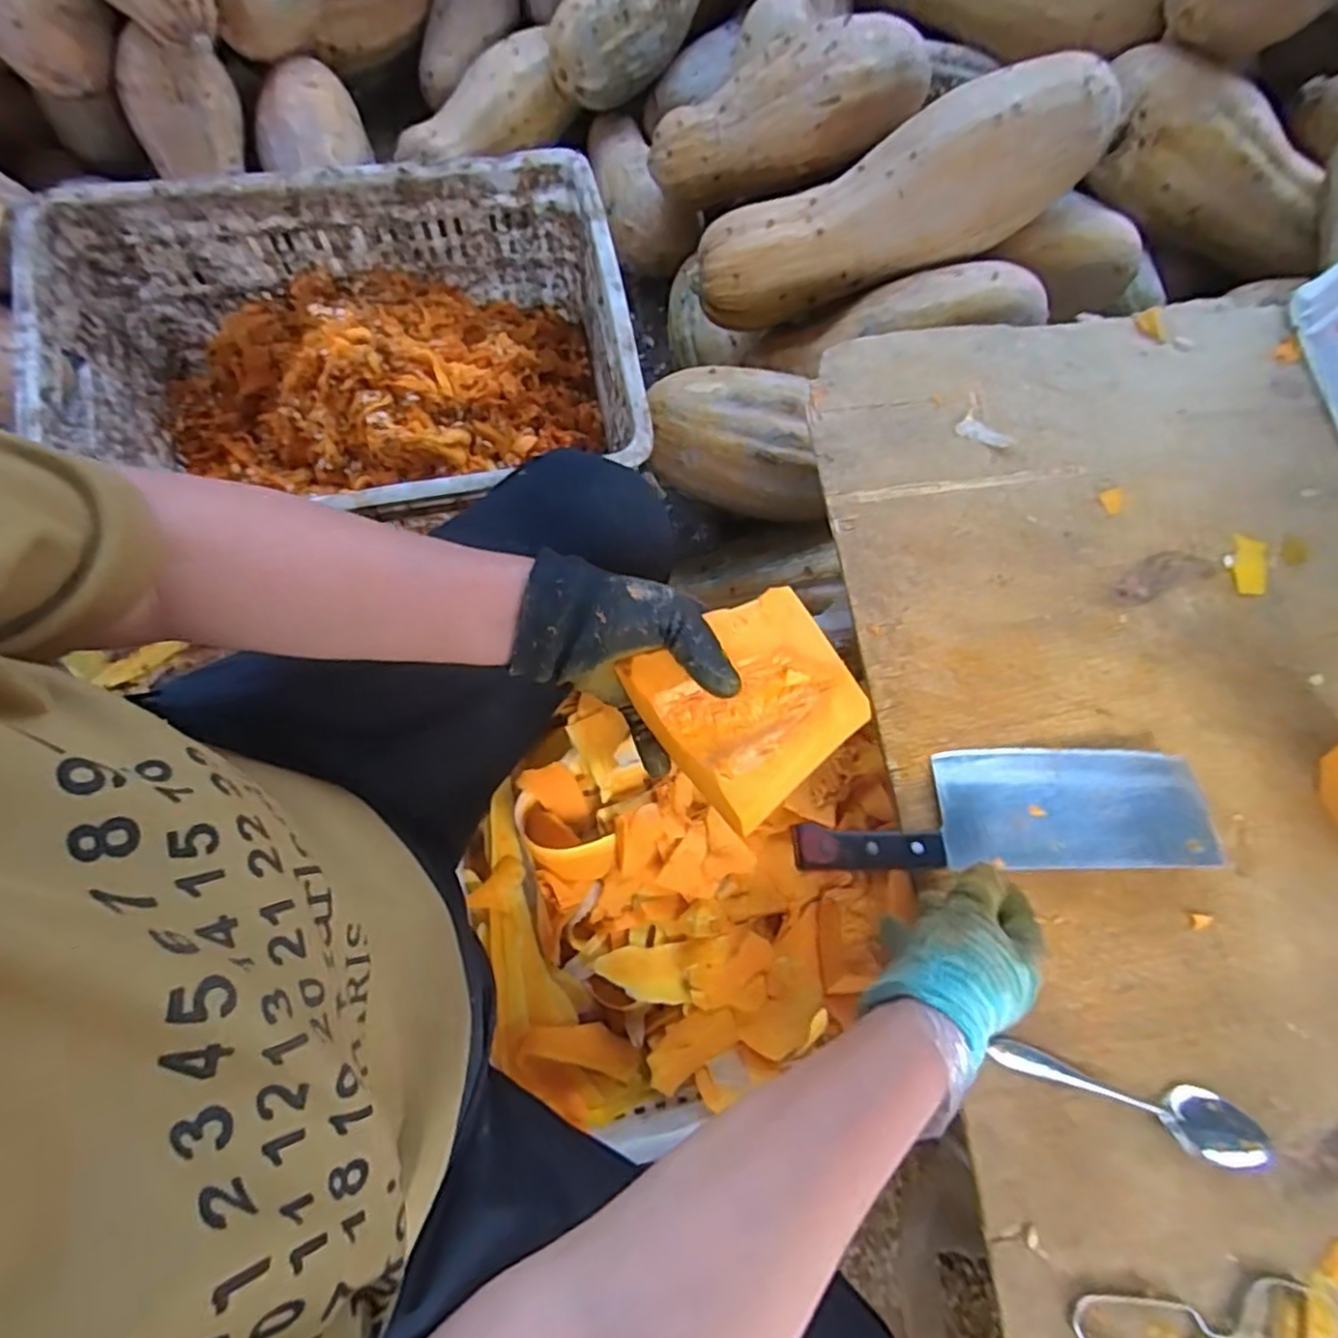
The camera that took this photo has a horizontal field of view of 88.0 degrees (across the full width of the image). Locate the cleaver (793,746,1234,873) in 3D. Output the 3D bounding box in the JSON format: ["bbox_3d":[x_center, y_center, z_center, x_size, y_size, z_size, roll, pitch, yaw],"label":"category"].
[{"bbox_3d":[0.227,0.097,0.481,0.279,0.029,0.081,-1,76,1],"label":"cleaver"}]

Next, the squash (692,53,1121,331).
[{"bbox_3d":[0.220,-0.457,0.694,0.390,0.114,0.111,-16,75,19],"label":"squash"}]

